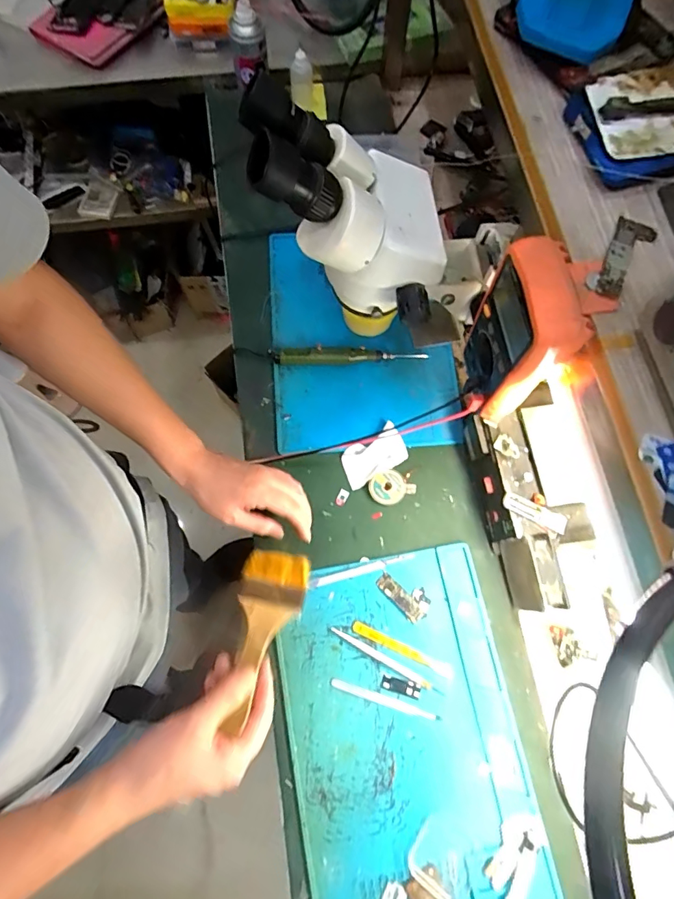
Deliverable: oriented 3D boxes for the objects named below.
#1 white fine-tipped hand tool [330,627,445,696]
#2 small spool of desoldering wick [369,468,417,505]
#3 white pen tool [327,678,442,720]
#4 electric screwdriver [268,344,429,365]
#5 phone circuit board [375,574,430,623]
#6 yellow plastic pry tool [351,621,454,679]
[{"bbox_3d":[0.056,0.240,0.533,0.141,0.004,0.009,29,74,8],"label":"white fine-tipped hand tool"},{"bbox_3d":[0.068,0.050,0.597,0.053,0.015,0.044,34,75,9],"label":"small spool of desoldering wick"},{"bbox_3d":[0.054,0.283,0.526,0.126,0.004,0.010,17,73,4],"label":"white pen tool"},{"bbox_3d":[0.015,-0.130,0.644,0.210,0.022,0.018,-2,72,-2],"label":"electric screwdriver"},{"bbox_3d":[0.081,0.172,0.559,0.036,0.004,0.066,-41,78,-13],"label":"phone circuit board"},{"bbox_3d":[0.075,0.231,0.541,0.123,0.005,0.013,24,73,6],"label":"yellow plastic pry tool"}]

